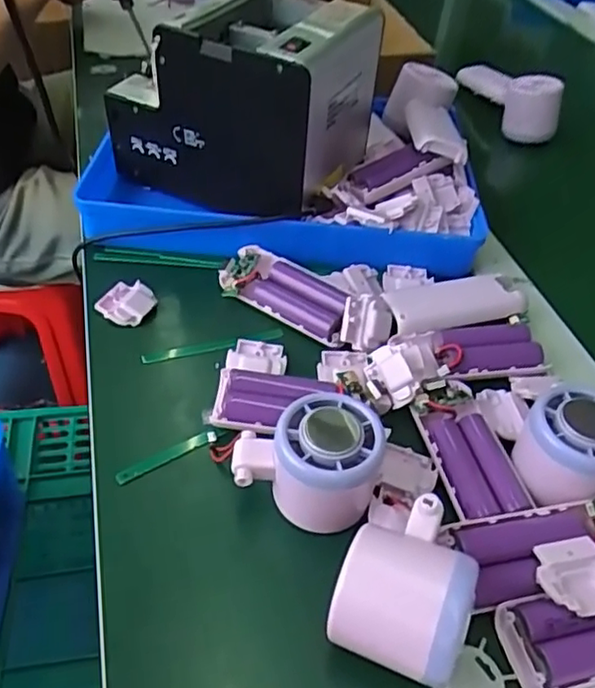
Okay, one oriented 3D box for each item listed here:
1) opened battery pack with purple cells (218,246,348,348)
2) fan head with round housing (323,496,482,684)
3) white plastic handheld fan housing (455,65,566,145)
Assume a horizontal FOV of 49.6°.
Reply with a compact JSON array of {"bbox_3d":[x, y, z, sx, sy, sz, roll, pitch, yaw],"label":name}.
[{"bbox_3d":[-0.006,-0.036,0.463,0.100,0.027,0.042,25,78,22],"label":"opened battery pack with purple cells"},{"bbox_3d":[0.048,0.106,0.289,0.055,0.047,0.067,17,45,12],"label":"fan head with round housing"},{"bbox_3d":[0.226,-0.279,0.705,0.050,0.057,0.142,-13,48,-19],"label":"white plastic handheld fan housing"}]

